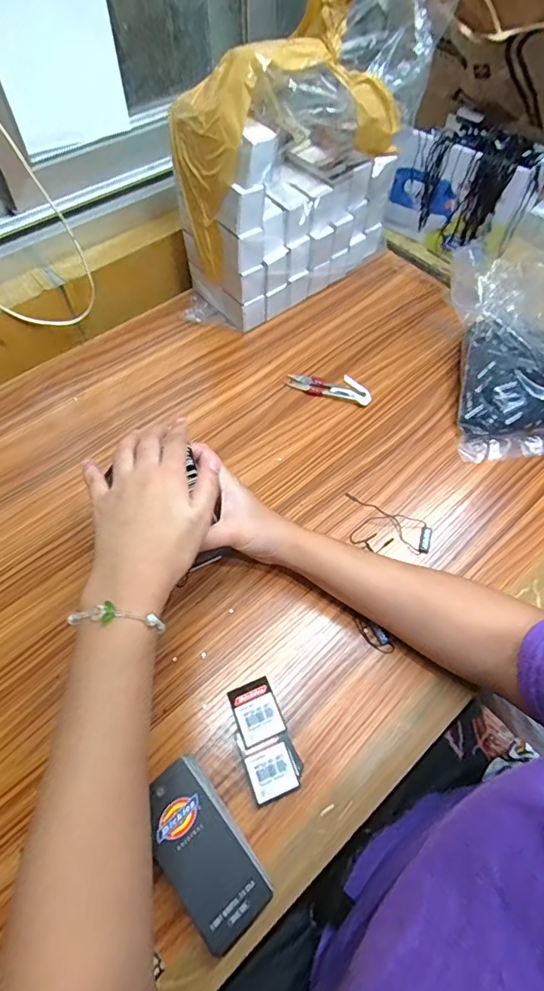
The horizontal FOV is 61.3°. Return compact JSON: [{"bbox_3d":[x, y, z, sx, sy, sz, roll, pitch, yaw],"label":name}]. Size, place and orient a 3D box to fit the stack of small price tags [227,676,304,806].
[{"bbox_3d":[-0.007,0.201,0.384,0.042,0.010,0.086,-21,63,-13],"label":"stack of small price tags"}]

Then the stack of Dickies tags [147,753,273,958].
[{"bbox_3d":[-0.050,0.256,0.337,0.053,0.033,0.107,-35,67,-19],"label":"stack of Dickies tags"}]

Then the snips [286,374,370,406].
[{"bbox_3d":[0.072,-0.139,0.579,0.106,0.010,0.040,15,61,7],"label":"snips"}]

